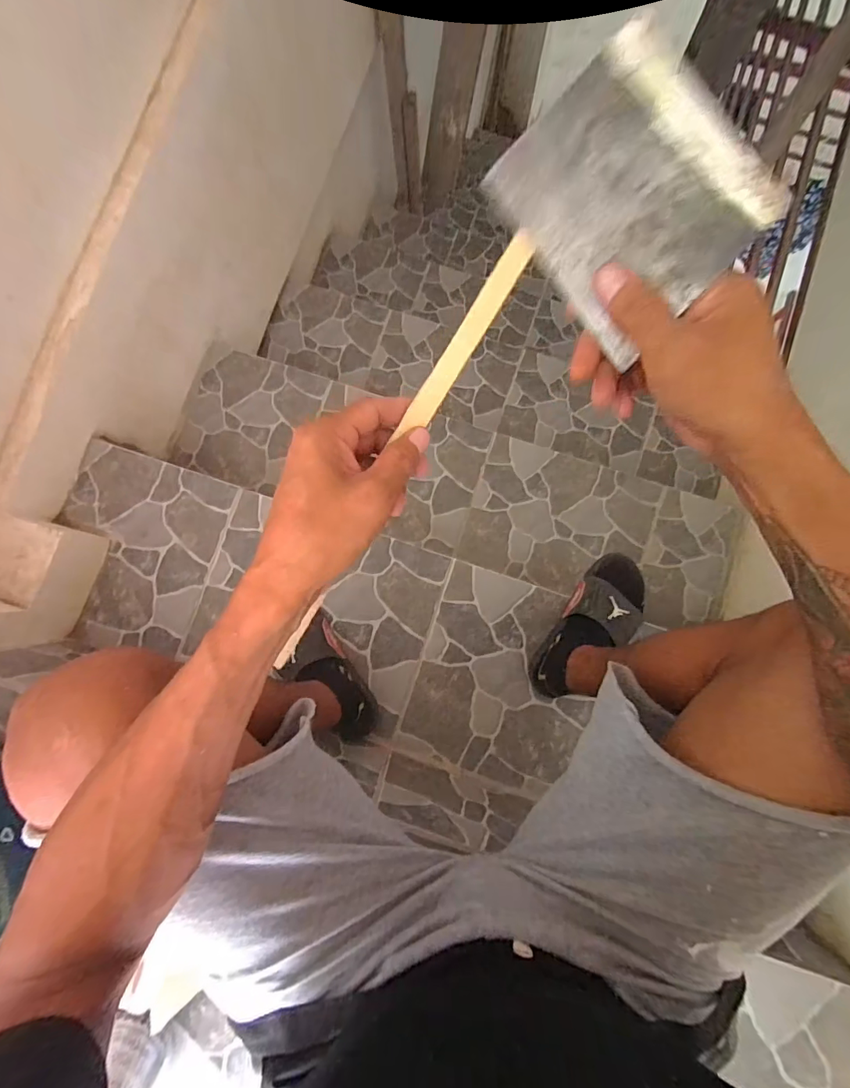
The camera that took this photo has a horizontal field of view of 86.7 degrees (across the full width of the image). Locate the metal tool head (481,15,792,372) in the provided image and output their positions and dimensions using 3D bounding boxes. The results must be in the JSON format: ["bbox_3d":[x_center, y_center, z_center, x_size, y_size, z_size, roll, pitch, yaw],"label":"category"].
[{"bbox_3d":[0.103,-0.181,0.236,0.094,0.004,0.129,-39,83,38],"label":"metal tool head"}]

